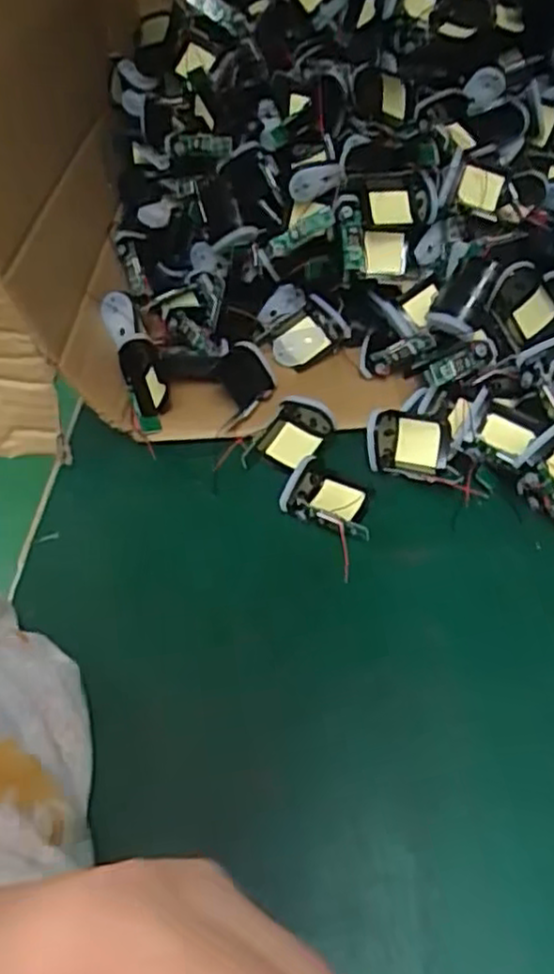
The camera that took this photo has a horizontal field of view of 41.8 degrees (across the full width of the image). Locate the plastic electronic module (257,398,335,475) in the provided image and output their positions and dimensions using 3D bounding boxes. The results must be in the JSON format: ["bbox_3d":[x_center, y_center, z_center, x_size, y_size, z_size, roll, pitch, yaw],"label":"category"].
[{"bbox_3d":[0.010,-0.033,0.428,0.031,0.018,0.040,24,52,28],"label":"plastic electronic module"}]

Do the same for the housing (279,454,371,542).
[{"bbox_3d":[0.030,0.006,0.397,0.052,0.014,0.035,22,51,26],"label":"housing"}]

